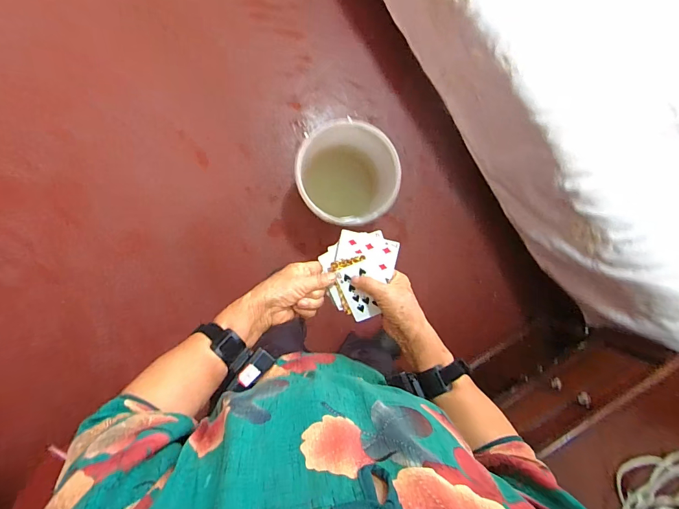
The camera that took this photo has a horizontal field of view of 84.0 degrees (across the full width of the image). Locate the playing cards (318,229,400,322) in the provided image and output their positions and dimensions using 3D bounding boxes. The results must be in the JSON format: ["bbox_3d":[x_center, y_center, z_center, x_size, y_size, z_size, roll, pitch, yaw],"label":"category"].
[{"bbox_3d":[0.023,0.028,0.566,0.102,0.015,0.131,20,108,9],"label":"playing cards"}]

